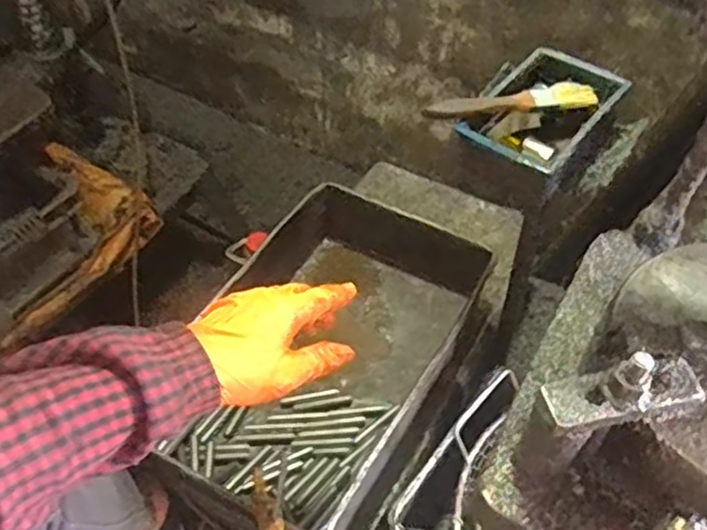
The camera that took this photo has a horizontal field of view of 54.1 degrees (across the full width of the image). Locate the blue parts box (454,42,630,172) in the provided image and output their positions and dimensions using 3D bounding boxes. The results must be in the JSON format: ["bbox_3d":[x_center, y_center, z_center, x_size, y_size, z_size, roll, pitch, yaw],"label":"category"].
[{"bbox_3d":[0.168,-0.129,0.630,0.098,0.053,0.149,33,59,22],"label":"blue parts box"}]

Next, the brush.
[{"bbox_3d":[0.141,-0.149,0.625,0.159,0.015,0.029,-9,54,-8],"label":"brush"}]

